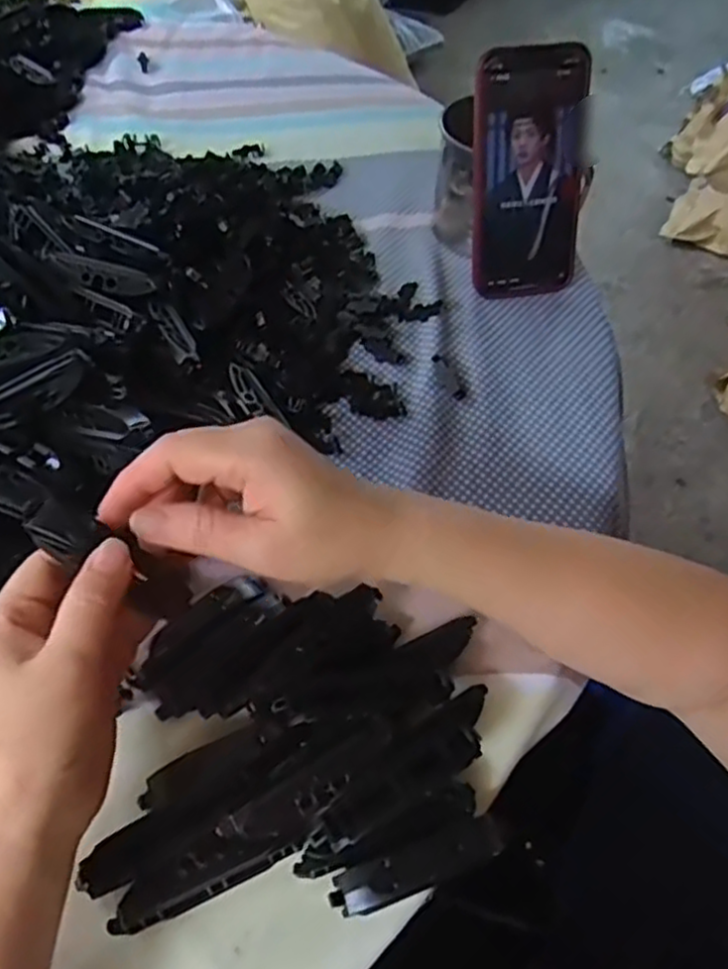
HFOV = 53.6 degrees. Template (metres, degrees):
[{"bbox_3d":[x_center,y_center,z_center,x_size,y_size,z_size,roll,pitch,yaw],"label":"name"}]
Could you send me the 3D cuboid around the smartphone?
[{"bbox_3d":[0.115,-0.211,0.496,0.076,0.157,0.010,-7,31,-5],"label":"smartphone"}]

